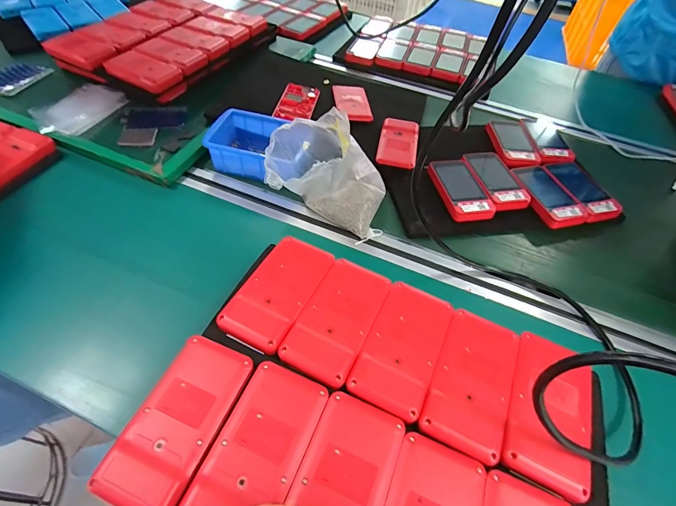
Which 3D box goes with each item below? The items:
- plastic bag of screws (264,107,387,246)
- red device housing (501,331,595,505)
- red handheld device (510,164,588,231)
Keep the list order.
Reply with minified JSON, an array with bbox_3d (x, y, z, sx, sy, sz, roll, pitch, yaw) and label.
[{"bbox_3d":[-0.011,-0.112,0.466,0.155,0.129,0.117,15,52,6],"label":"plastic bag of screws"},{"bbox_3d":[0.175,0.125,0.290,0.064,0.017,0.124,25,54,13],"label":"red device housing"},{"bbox_3d":[0.312,-0.088,0.537,0.071,0.017,0.117,-8,53,-12],"label":"red handheld device"}]

